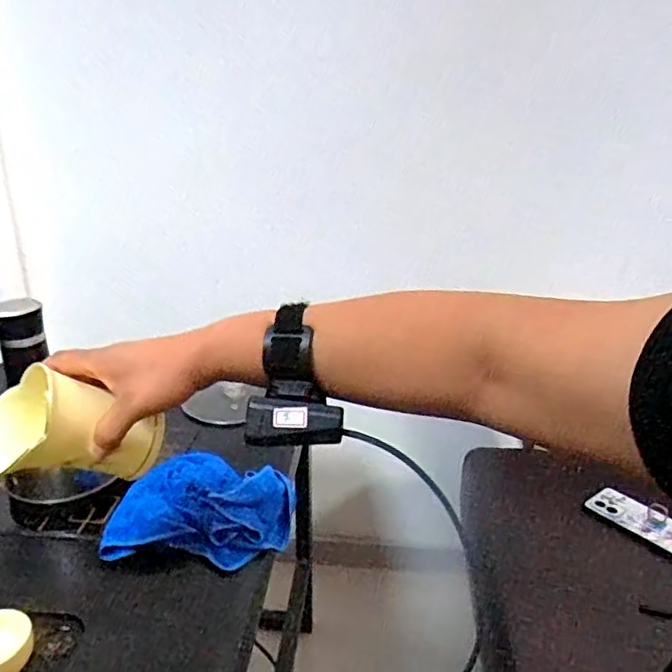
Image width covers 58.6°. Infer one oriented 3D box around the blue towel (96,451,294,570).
[{"bbox_3d":[-0.145,0.187,0.679,0.188,0.048,0.142,2,23,3],"label":"blue towel"}]

